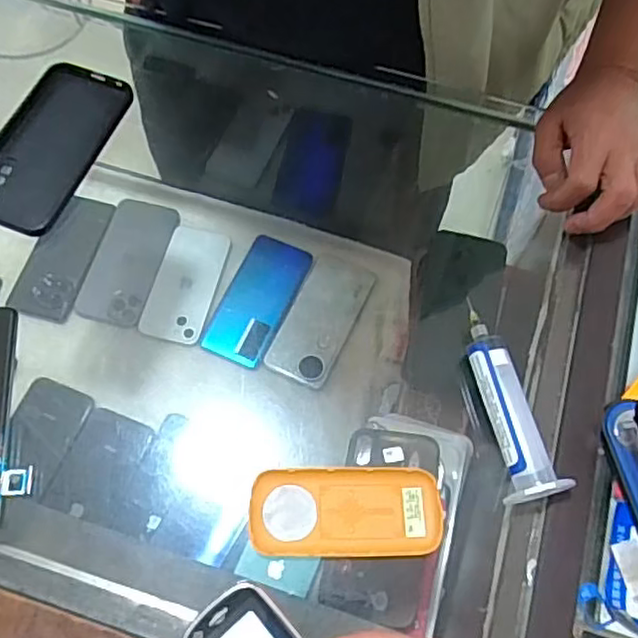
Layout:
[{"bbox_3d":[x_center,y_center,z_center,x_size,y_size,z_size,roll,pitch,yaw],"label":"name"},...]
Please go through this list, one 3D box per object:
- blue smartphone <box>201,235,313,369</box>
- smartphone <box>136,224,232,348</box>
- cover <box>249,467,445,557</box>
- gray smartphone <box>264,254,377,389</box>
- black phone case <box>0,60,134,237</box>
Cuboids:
[{"bbox_3d":[-0.070,-0.025,0.766,0.076,0.004,0.162,22,68,8],"label":"blue smartphone"},{"bbox_3d":[-0.154,-0.042,0.775,0.074,0.006,0.148,12,67,4],"label":"smartphone"},{"bbox_3d":[0.017,0.121,0.416,0.116,0.010,0.053,0,66,-1],"label":"cover"},{"bbox_3d":[0.002,-0.002,0.755,0.074,0.006,0.160,24,68,9],"label":"gray smartphone"},{"bbox_3d":[-0.217,-0.140,0.532,0.075,0.010,0.155,27,71,-3],"label":"black phone case"}]

